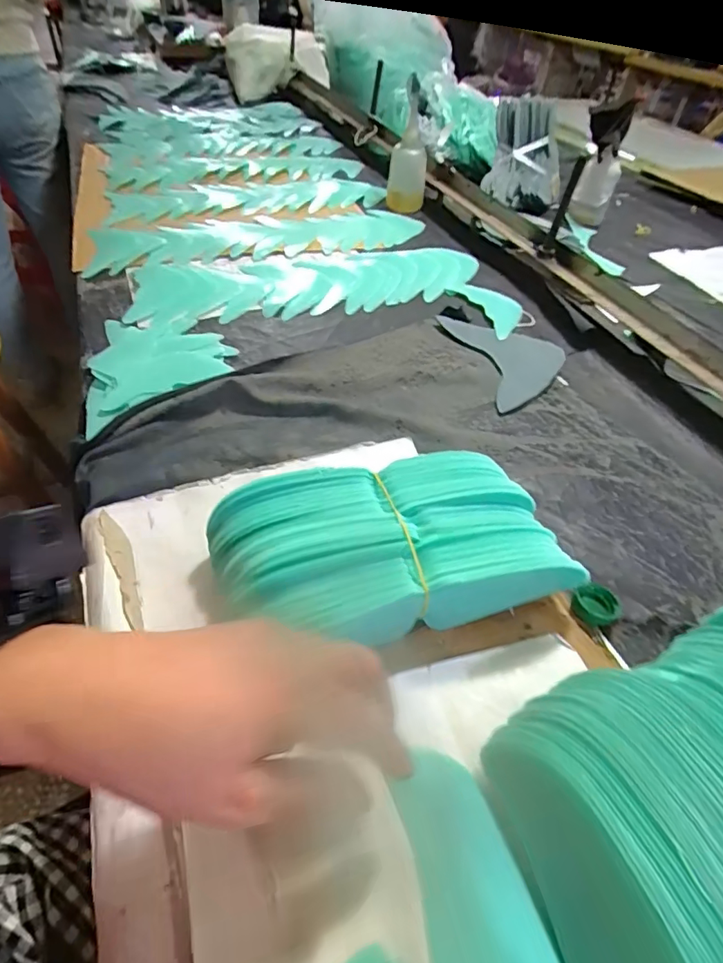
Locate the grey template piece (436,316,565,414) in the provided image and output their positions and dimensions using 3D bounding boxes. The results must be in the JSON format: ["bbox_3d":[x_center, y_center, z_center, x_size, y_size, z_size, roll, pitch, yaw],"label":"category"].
[{"bbox_3d":[0.180,-0.148,0.590,0.121,0.006,0.173,-8,49,-14],"label":"grey template piece"}]

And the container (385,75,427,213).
[{"bbox_3d":[0.084,-0.569,0.868,0.066,0.181,0.058,7,47,0],"label":"container"}]

